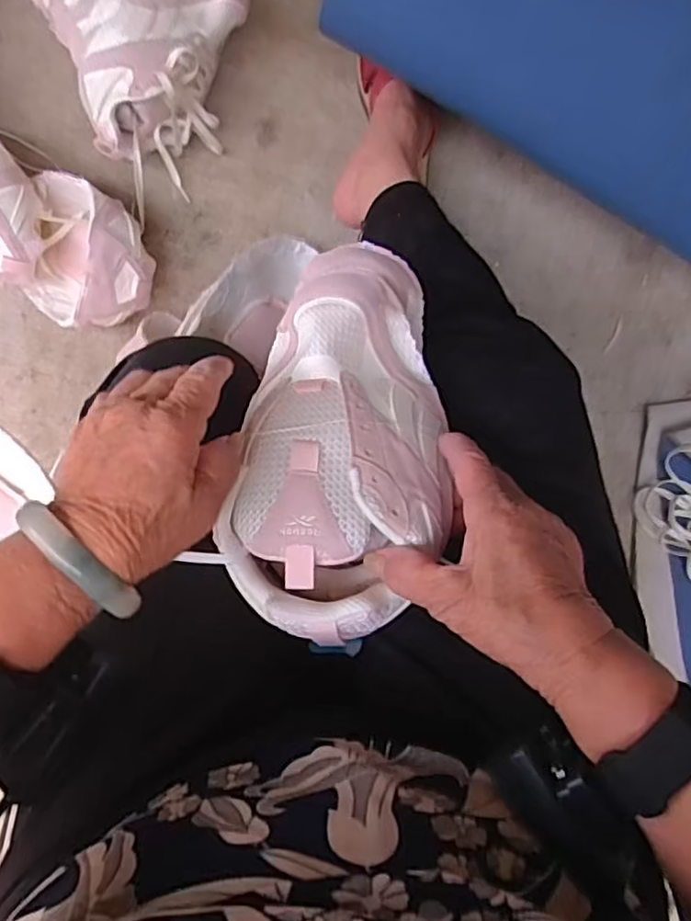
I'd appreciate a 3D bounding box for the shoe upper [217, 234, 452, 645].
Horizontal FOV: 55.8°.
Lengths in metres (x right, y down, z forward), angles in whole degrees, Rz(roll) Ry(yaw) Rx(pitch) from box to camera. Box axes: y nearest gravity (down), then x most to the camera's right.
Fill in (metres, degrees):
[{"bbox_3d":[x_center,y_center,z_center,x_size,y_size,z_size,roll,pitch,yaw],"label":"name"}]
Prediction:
[{"bbox_3d":[0.000,-0.022,0.387,0.119,0.067,0.239,8,68,2],"label":"shoe upper"}]

